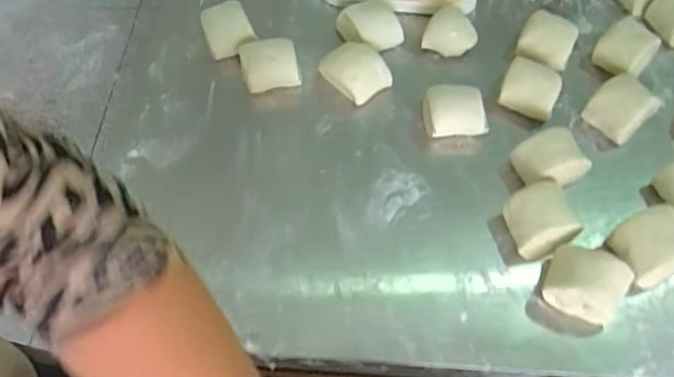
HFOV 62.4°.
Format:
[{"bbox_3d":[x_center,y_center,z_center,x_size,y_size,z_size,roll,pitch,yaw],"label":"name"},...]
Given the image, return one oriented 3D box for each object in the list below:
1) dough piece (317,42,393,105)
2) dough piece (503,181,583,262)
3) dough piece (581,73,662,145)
[{"bbox_3d":[0.020,-0.132,0.626,0.050,0.046,0.068,-36,64,-19],"label":"dough piece"},{"bbox_3d":[0.191,0.030,0.528,0.054,0.043,0.058,-25,61,-14],"label":"dough piece"},{"bbox_3d":[0.301,-0.085,0.592,0.057,0.041,0.057,-40,66,-21],"label":"dough piece"}]

